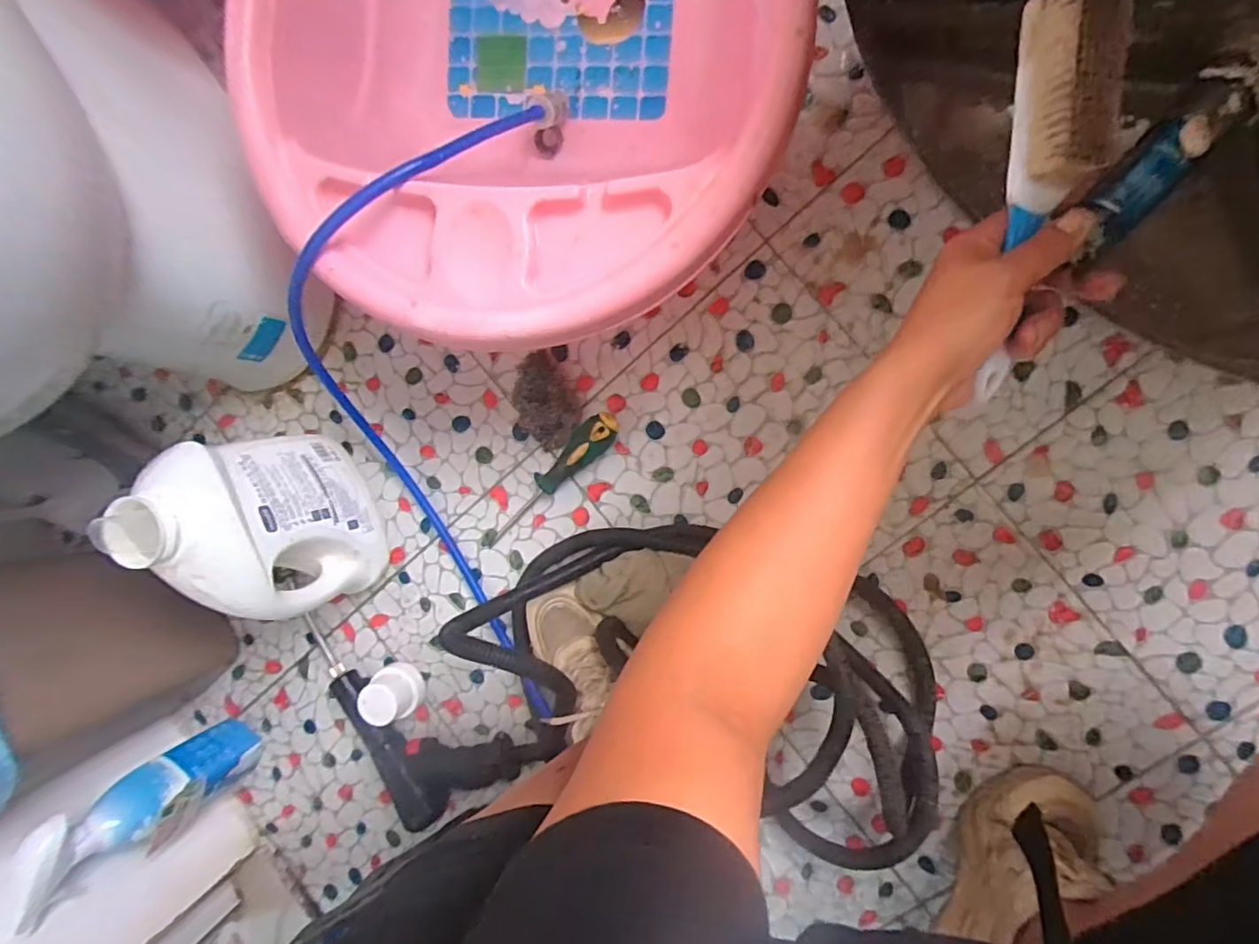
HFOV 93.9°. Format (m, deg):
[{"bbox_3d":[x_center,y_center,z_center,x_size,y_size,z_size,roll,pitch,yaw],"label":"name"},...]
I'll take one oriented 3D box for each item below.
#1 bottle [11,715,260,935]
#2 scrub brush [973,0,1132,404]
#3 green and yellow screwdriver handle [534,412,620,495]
[{"bbox_3d":[-0.427,0.297,0.529,0.058,0.212,0.068,-37,87,11],"label":"bottle"},{"bbox_3d":[0.204,-0.127,0.291,0.039,0.033,0.185,1,115,7],"label":"scrub brush"},{"bbox_3d":[-0.054,-0.018,0.578,0.101,0.027,0.034,-44,86,11],"label":"green and yellow screwdriver handle"}]

